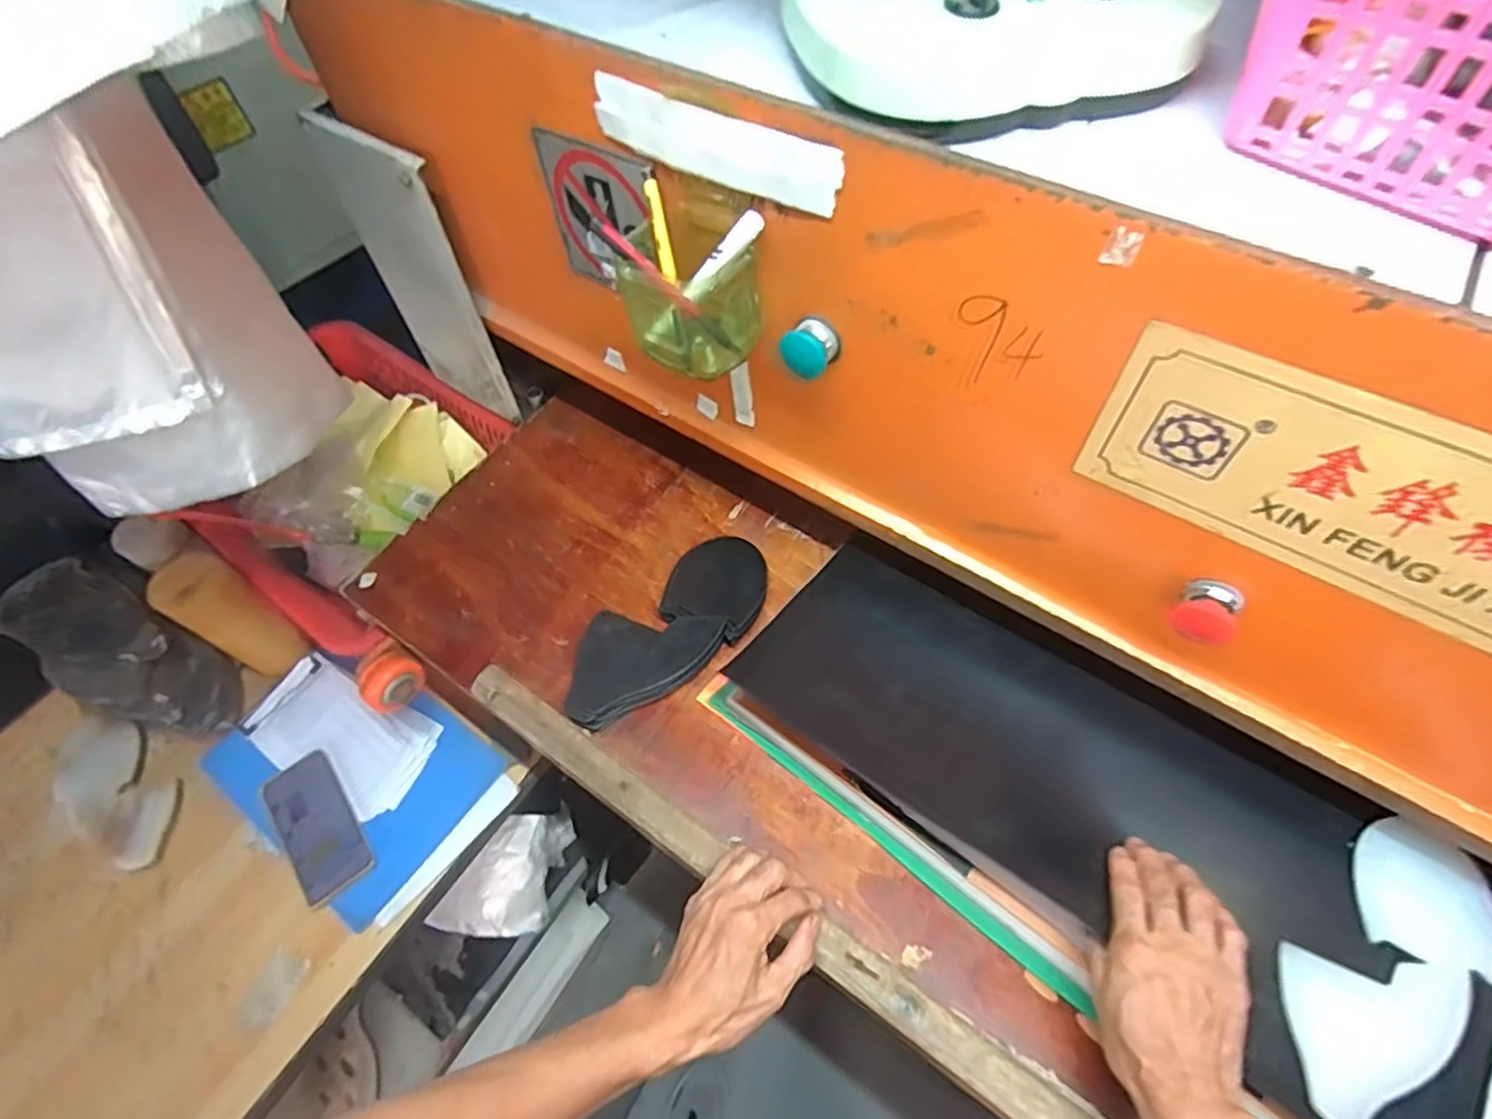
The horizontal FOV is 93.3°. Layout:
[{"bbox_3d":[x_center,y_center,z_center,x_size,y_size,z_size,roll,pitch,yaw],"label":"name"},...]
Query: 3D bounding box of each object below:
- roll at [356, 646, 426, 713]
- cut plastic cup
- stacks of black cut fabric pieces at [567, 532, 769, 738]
[{"bbox_3d":[-0.382,0.131,0.747,0.055,0.047,0.061,13,57,9],"label":"roll"},{"bbox_3d":[-0.034,-0.194,0.500,0.091,0.101,0.077,28,61,17],"label":"cut plastic cup"},{"bbox_3d":[-0.075,0.068,0.689,0.234,0.032,0.101,-34,63,-20],"label":"stacks of black cut fabric pieces"}]

